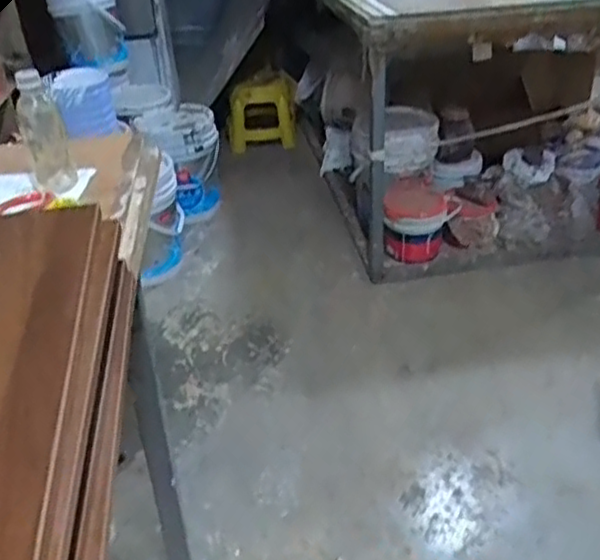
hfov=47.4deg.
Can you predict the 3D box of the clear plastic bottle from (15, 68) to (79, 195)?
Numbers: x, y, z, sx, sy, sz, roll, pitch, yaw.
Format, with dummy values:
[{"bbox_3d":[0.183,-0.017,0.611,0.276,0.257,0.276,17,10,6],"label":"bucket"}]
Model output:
[{"bbox_3d":[-0.346,-0.197,0.918,0.058,0.156,0.049,-14,36,-17],"label":"clear plastic bottle"}]

